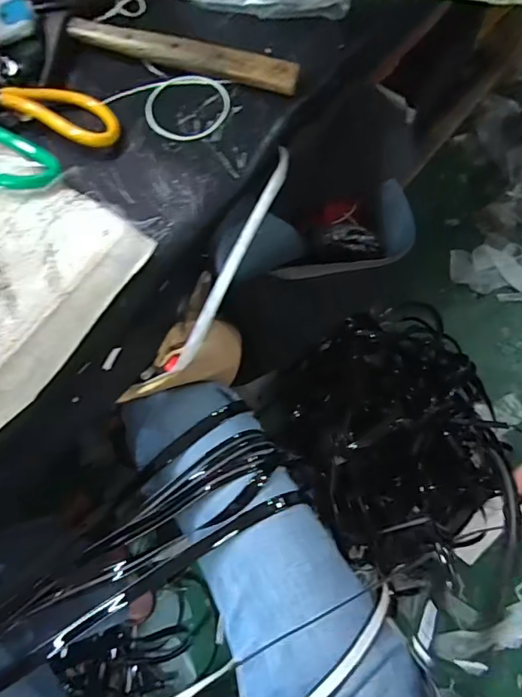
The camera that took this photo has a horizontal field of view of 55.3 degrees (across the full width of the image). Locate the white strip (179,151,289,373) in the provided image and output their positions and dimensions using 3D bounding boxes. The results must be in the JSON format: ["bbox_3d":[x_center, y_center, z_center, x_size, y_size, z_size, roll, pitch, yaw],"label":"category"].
[{"bbox_3d":[-0.017,-0.081,0.407,0.018,0.026,0.213,22,71,8],"label":"white strip"}]

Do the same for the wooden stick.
[{"bbox_3d":[-0.069,-0.259,0.440,0.209,0.013,0.023,16,70,5],"label":"wooden stick"}]

